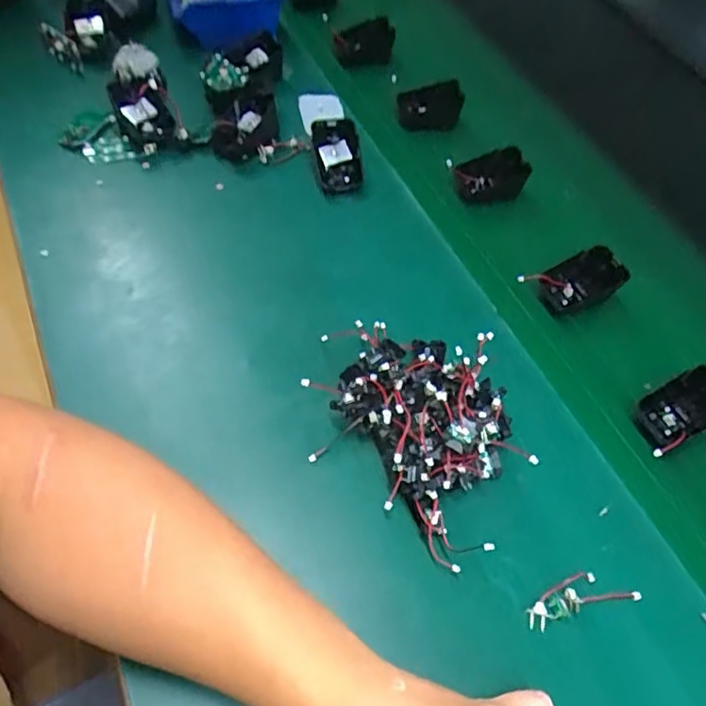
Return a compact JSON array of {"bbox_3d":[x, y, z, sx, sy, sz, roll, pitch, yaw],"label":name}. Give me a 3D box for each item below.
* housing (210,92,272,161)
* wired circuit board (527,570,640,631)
[{"bbox_3d":[-0.108,-0.227,0.609,0.065,0.041,0.061,-7,57,-12],"label":"housing"},{"bbox_3d":[0.146,0.158,0.395,0.076,0.007,0.026,-15,59,-17],"label":"wired circuit board"}]

